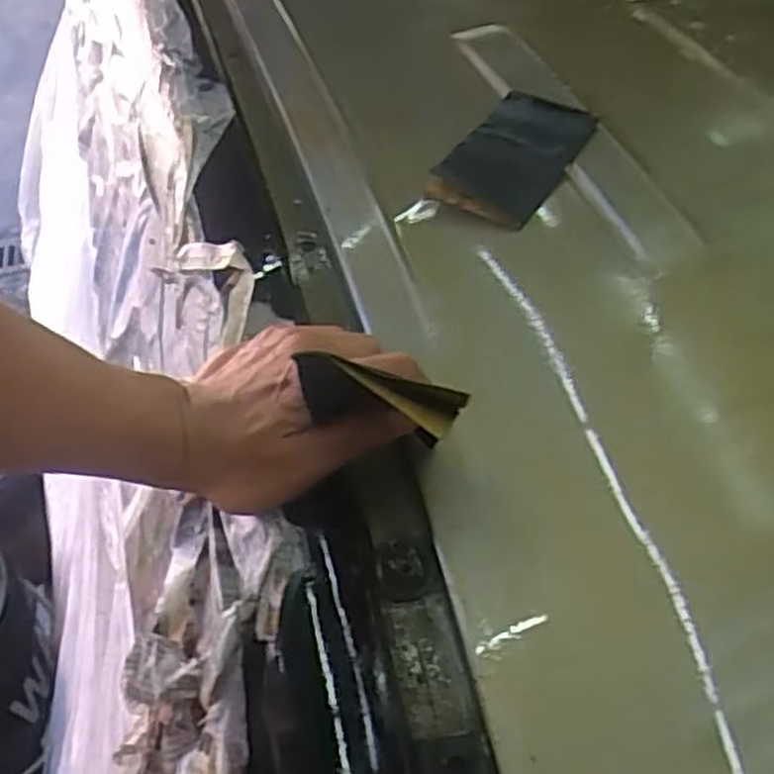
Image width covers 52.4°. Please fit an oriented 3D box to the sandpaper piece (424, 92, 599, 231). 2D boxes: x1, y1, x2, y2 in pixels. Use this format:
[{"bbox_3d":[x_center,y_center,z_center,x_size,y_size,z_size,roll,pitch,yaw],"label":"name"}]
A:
[{"bbox_3d":[0.086,-0.152,0.522,0.071,0.021,0.119,24,52,23],"label":"sandpaper piece"}]

